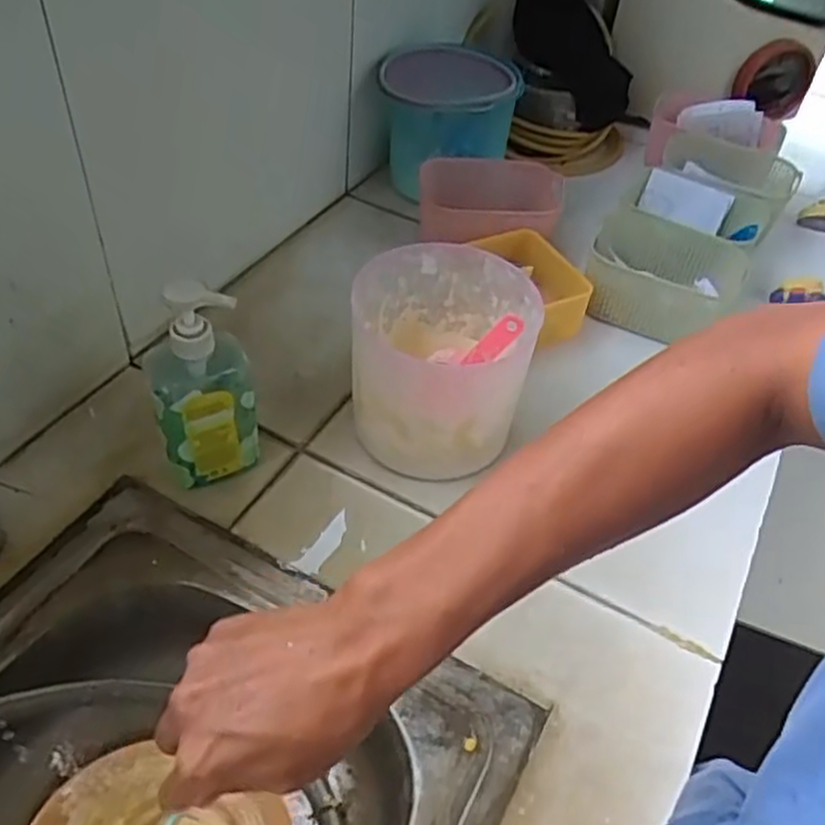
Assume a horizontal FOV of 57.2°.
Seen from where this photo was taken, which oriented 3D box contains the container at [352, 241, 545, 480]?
[{"bbox_3d":[0.023,-0.042,0.691,0.151,0.152,0.160,3,46,-3],"label":"container"}]

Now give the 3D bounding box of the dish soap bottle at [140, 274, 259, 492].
[{"bbox_3d":[-0.170,-0.017,0.612,0.085,0.200,0.049,-22,52,-24],"label":"dish soap bottle"}]

